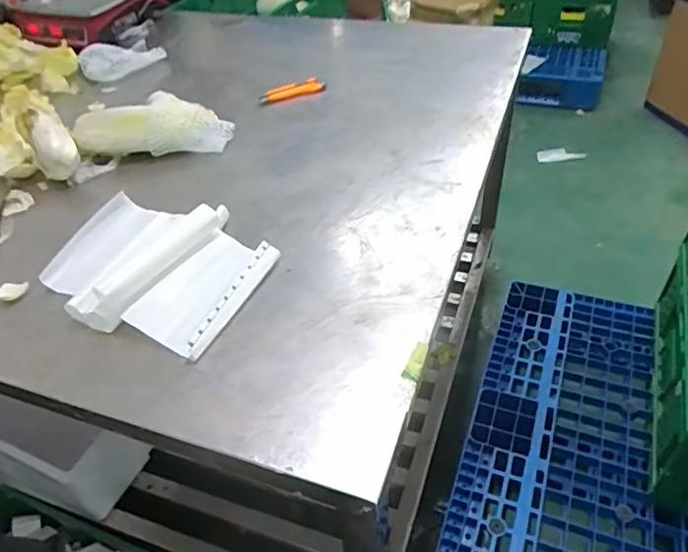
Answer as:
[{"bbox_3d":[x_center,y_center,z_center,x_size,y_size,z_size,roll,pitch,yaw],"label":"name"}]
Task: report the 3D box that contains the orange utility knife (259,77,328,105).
[{"bbox_3d":[-0.108,-0.392,1.171,0.144,0.024,0.029,-19,46,-11],"label":"orange utility knife"}]

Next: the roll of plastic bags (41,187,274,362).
[{"bbox_3d":[-0.282,-0.024,0.820,0.320,0.056,0.237,16,49,21],"label":"roll of plastic bags"}]

